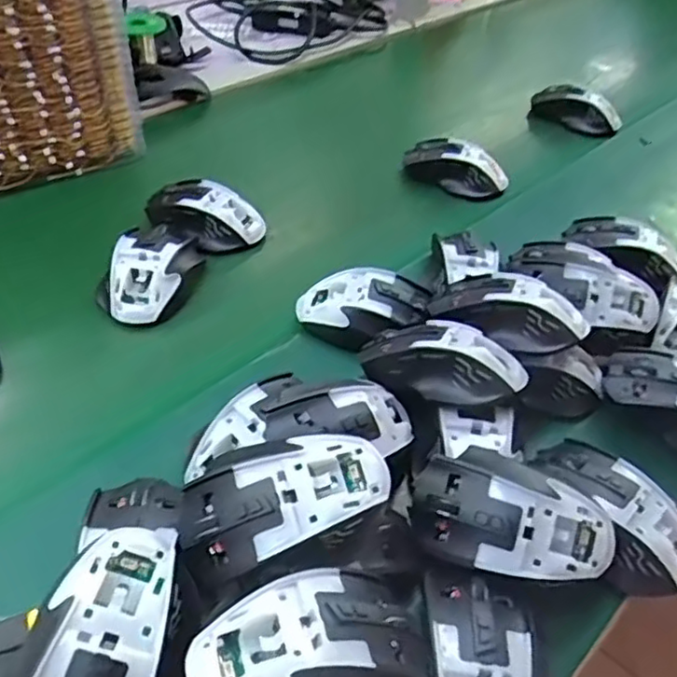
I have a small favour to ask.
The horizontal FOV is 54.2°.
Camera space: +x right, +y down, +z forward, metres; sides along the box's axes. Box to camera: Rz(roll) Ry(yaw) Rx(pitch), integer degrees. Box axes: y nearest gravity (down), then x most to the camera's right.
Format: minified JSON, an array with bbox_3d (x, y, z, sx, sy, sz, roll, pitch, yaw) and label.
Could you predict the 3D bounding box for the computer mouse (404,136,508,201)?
[{"bbox_3d":[0.135,-0.196,0.757,0.114,0.038,0.058,36,52,25],"label":"computer mouse"}]

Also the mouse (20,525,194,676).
[{"bbox_3d":[-0.114,0.149,0.325,0.071,0.049,0.121,13,46,6],"label":"mouse"}]

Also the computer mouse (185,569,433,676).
[{"bbox_3d":[-0.010,0.155,0.318,0.113,0.050,0.071,-12,49,-17],"label":"computer mouse"}]

